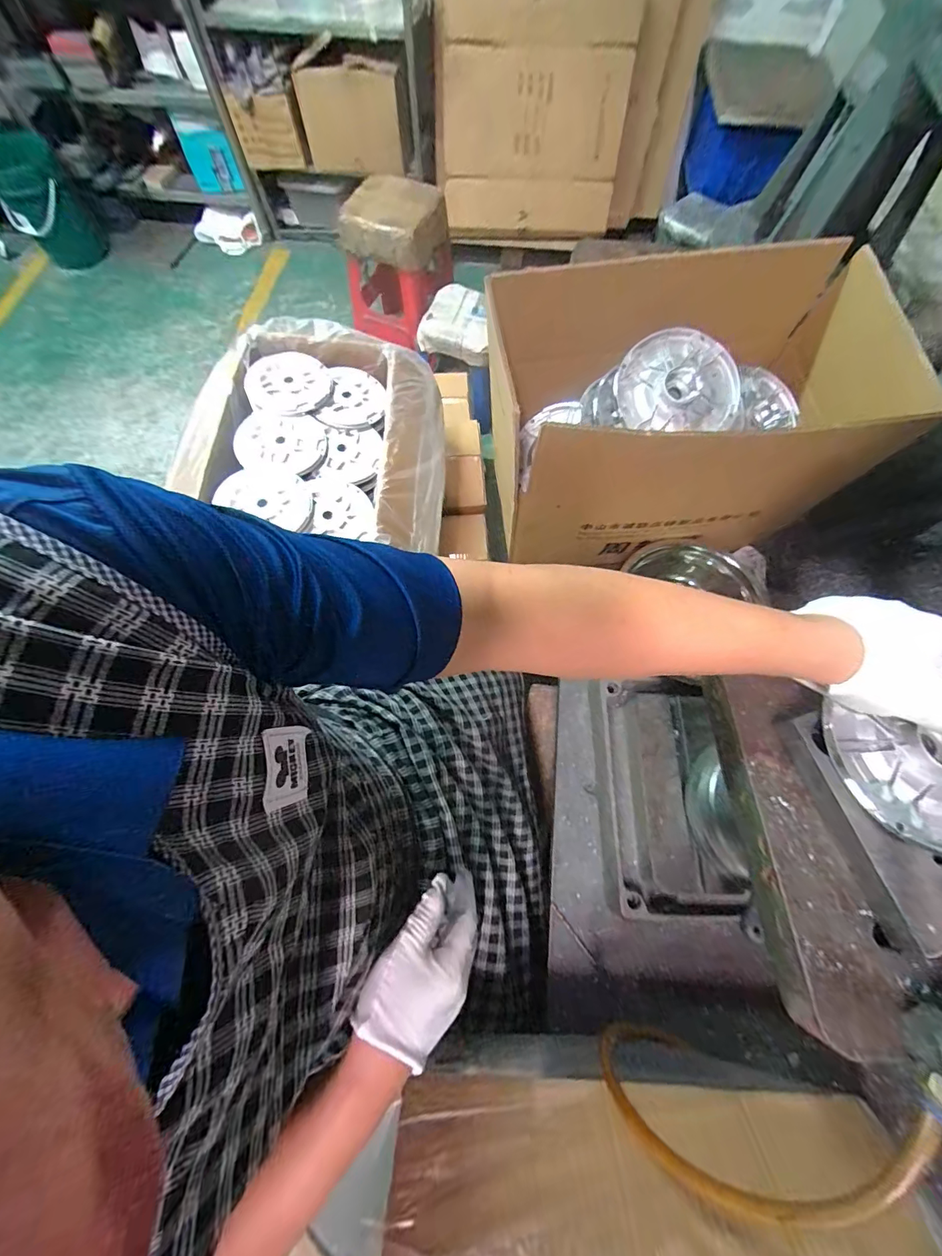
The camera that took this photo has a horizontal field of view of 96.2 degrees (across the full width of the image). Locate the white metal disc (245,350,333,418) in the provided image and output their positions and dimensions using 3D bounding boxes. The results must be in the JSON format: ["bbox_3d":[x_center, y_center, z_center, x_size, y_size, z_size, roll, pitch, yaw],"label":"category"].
[{"bbox_3d":[-0.312,-0.418,0.723,0.138,0.011,0.134,2,74,-8],"label":"white metal disc"}]

